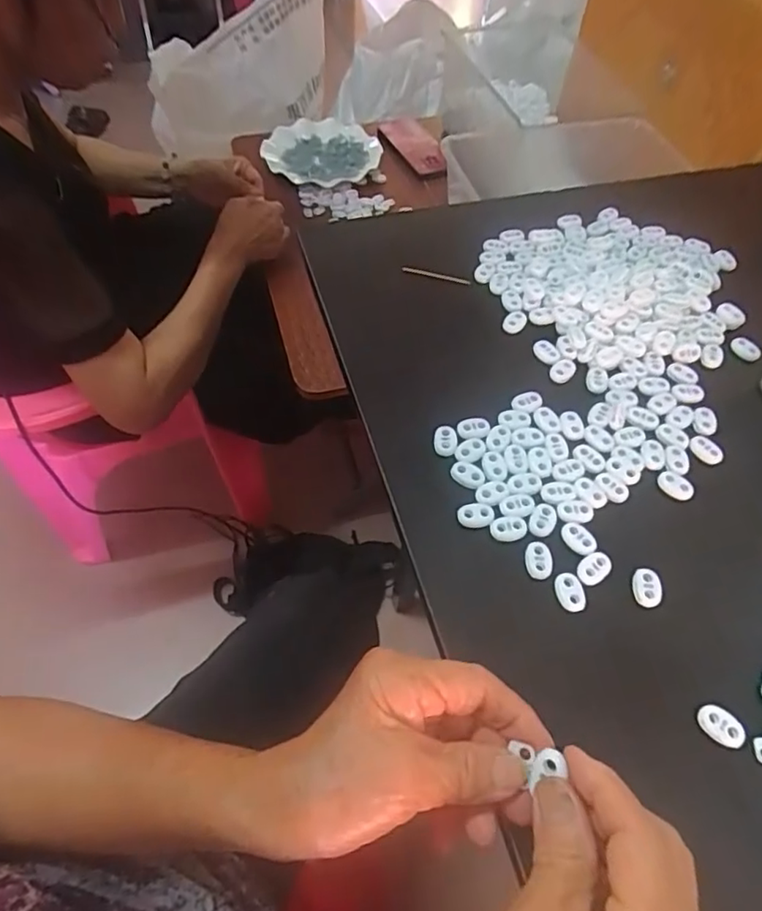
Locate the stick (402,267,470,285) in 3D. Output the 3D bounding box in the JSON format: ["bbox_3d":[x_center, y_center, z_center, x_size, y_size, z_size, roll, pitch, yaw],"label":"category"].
[{"bbox_3d":[0.046,-0.151,0.486,0.057,0.004,0.005,15,59,5],"label":"stick"}]

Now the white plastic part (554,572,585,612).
[{"bbox_3d":[0.109,0.079,0.335,0.016,0.004,0.022,-8,58,-7],"label":"white plastic part"}]

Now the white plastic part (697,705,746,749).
[{"bbox_3d":[0.176,0.141,0.300,0.024,0.006,0.015,27,61,14],"label":"white plastic part"}]

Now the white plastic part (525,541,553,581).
[{"bbox_3d":[0.094,0.062,0.345,0.015,0.004,0.021,6,58,1],"label":"white plastic part"}]

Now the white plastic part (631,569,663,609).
[{"bbox_3d":[0.156,0.077,0.338,0.016,0.004,0.021,3,58,0],"label":"white plastic part"}]

